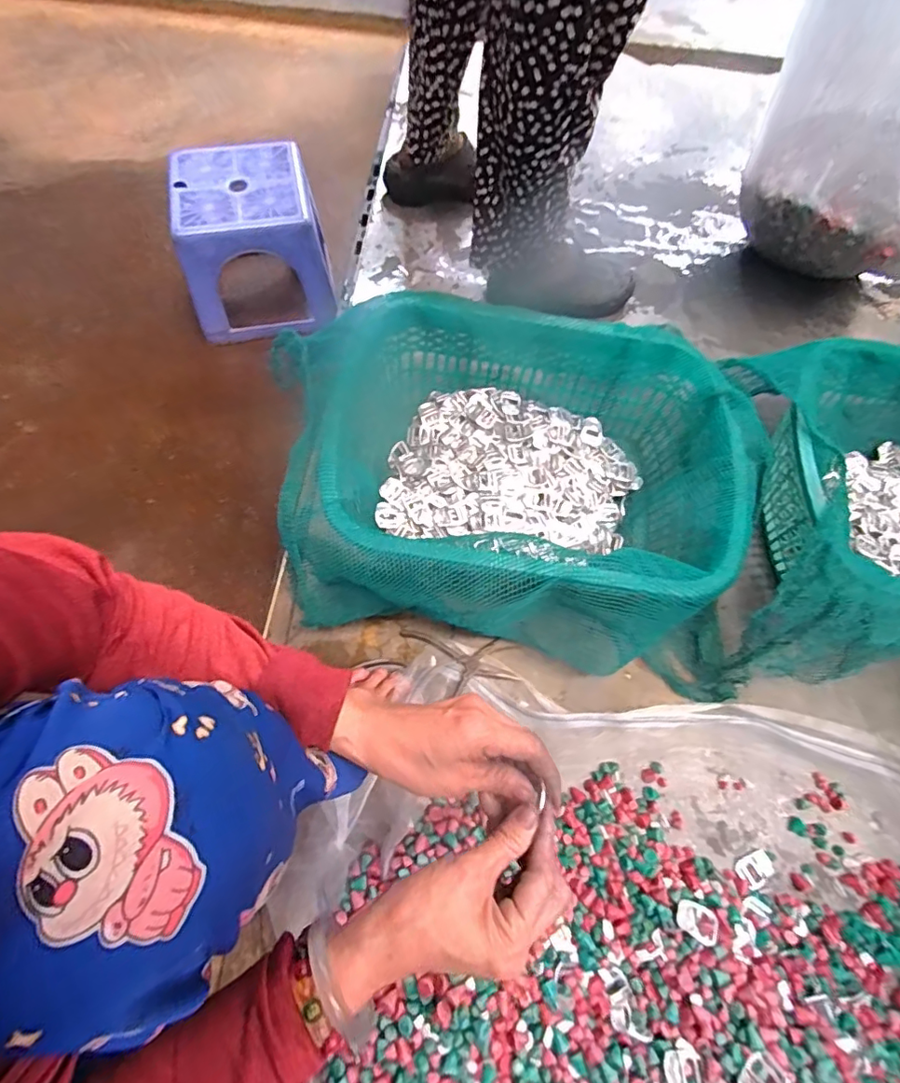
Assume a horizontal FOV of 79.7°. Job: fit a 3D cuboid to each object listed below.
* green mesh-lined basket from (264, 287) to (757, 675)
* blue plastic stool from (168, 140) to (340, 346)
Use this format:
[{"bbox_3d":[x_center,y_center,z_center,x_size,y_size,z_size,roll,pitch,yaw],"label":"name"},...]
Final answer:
[{"bbox_3d":[0.080,-0.069,0.659,0.525,0.174,0.395,9,66,1],"label":"green mesh-lined basket"},{"bbox_3d":[-0.345,-0.522,0.961,0.227,0.207,0.231,-11,67,-7],"label":"blue plastic stool"}]

